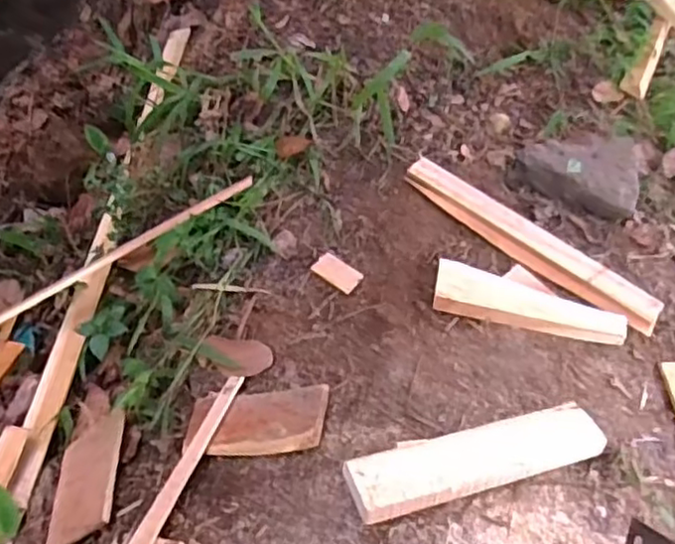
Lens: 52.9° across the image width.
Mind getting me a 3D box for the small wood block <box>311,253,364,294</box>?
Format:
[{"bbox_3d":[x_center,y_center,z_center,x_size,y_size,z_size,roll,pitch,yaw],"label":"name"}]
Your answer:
[{"bbox_3d":[0.001,0.000,0.966,0.039,0.013,0.073,-36,50,-29],"label":"small wood block"}]

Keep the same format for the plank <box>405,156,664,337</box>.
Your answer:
[{"bbox_3d":[0.266,-0.043,0.959,0.395,0.031,0.054,37,56,21],"label":"plank"}]

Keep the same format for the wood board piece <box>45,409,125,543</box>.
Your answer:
[{"bbox_3d":[-0.331,0.270,0.893,0.106,0.011,0.189,-27,35,15],"label":"wood board piece"}]

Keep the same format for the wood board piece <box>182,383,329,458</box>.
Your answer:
[{"bbox_3d":[-0.103,0.184,0.840,0.190,0.022,0.087,-8,39,22],"label":"wood board piece"}]

